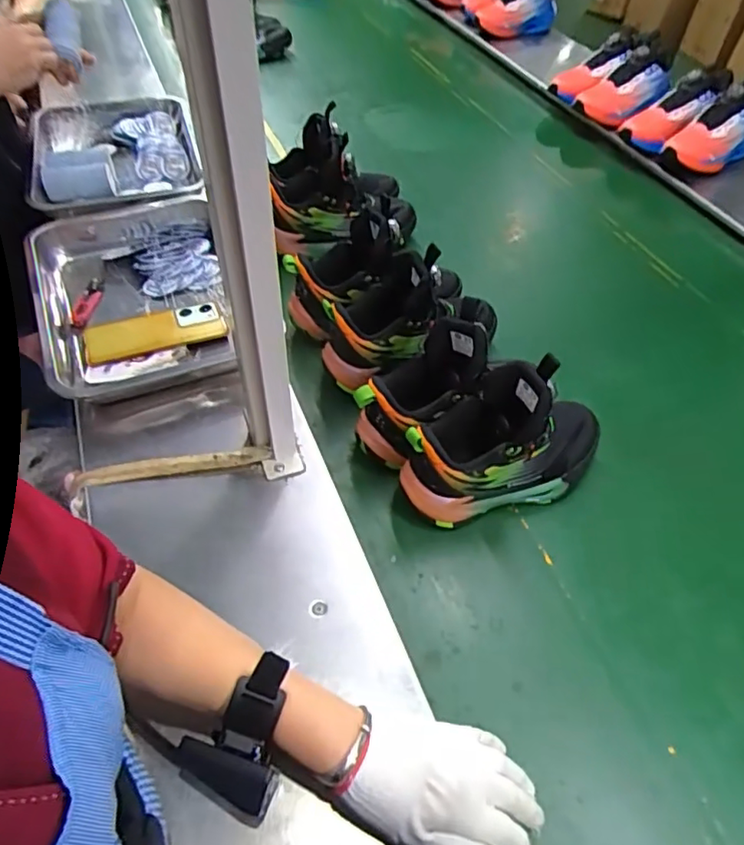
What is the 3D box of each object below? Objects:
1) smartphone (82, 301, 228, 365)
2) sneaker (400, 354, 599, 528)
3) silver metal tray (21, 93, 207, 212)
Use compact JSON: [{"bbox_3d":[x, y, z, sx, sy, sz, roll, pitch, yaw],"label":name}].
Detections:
[{"bbox_3d":[-0.268,-0.113,0.733,0.165,0.010,0.085,-13,47,-9],"label":"smartphone"},{"bbox_3d":[0.142,0.016,0.599,0.232,0.160,0.085,-13,52,-14],"label":"sneaker"},{"bbox_3d":[-0.427,-0.440,0.981,0.265,0.053,0.360,-13,52,-14],"label":"silver metal tray"}]

